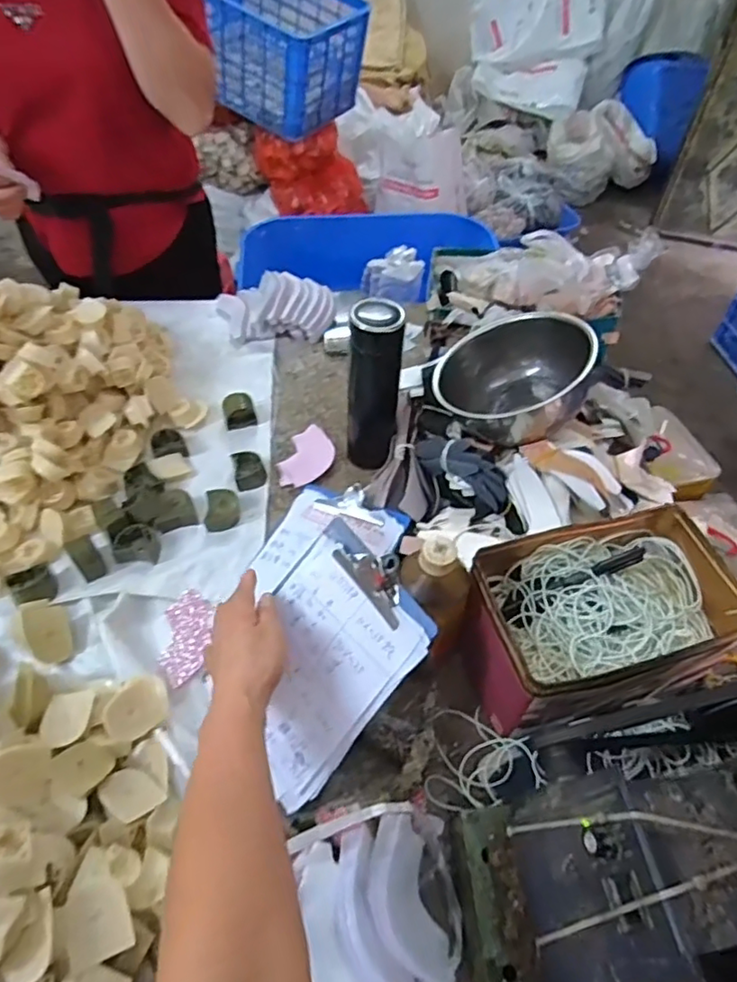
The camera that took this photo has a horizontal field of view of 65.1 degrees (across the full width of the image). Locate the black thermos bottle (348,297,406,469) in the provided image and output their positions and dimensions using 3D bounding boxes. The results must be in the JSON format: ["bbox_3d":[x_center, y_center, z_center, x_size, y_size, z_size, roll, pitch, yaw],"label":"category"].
[{"bbox_3d":[0.007,-0.122,0.705,0.063,0.208,0.062,7,51,3],"label":"black thermos bottle"}]

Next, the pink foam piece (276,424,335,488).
[{"bbox_3d":[-0.080,-0.047,0.783,0.066,0.012,0.105,16,52,10],"label":"pink foam piece"}]

